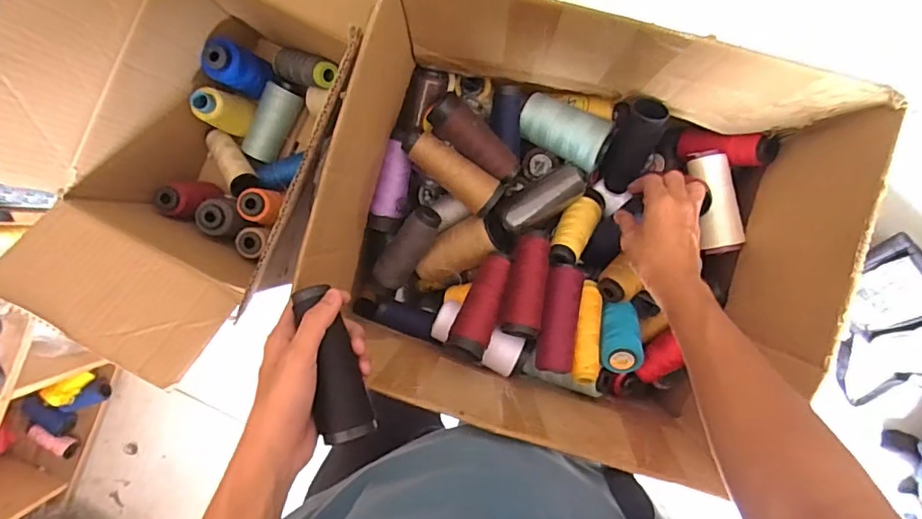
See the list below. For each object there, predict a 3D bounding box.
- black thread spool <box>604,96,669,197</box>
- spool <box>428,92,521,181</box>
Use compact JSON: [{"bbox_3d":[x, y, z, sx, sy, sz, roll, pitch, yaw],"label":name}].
[{"bbox_3d":[0.194,-0.130,0.607,0.043,0.042,0.117,16,138,2],"label":"black thread spool"},{"bbox_3d":[0.015,-0.133,0.583,0.115,0.034,0.044,38,94,-21],"label":"spool"}]

